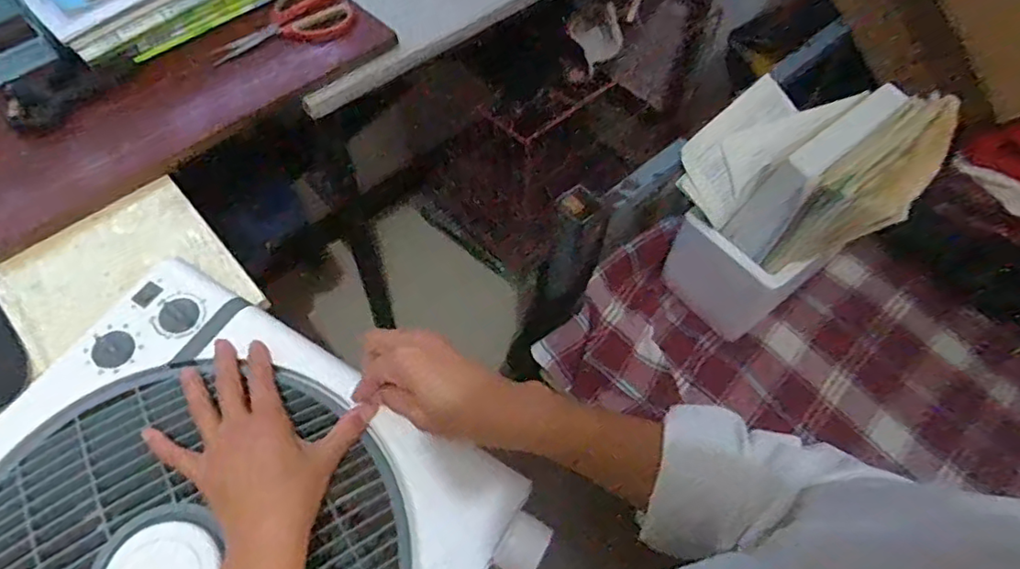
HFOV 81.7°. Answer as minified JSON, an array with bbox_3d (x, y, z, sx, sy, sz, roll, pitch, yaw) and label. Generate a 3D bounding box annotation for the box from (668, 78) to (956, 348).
[{"bbox_3d":[0.347,-0.100,0.743,0.226,0.295,0.215,-35,65,-20],"label":"box"}]

